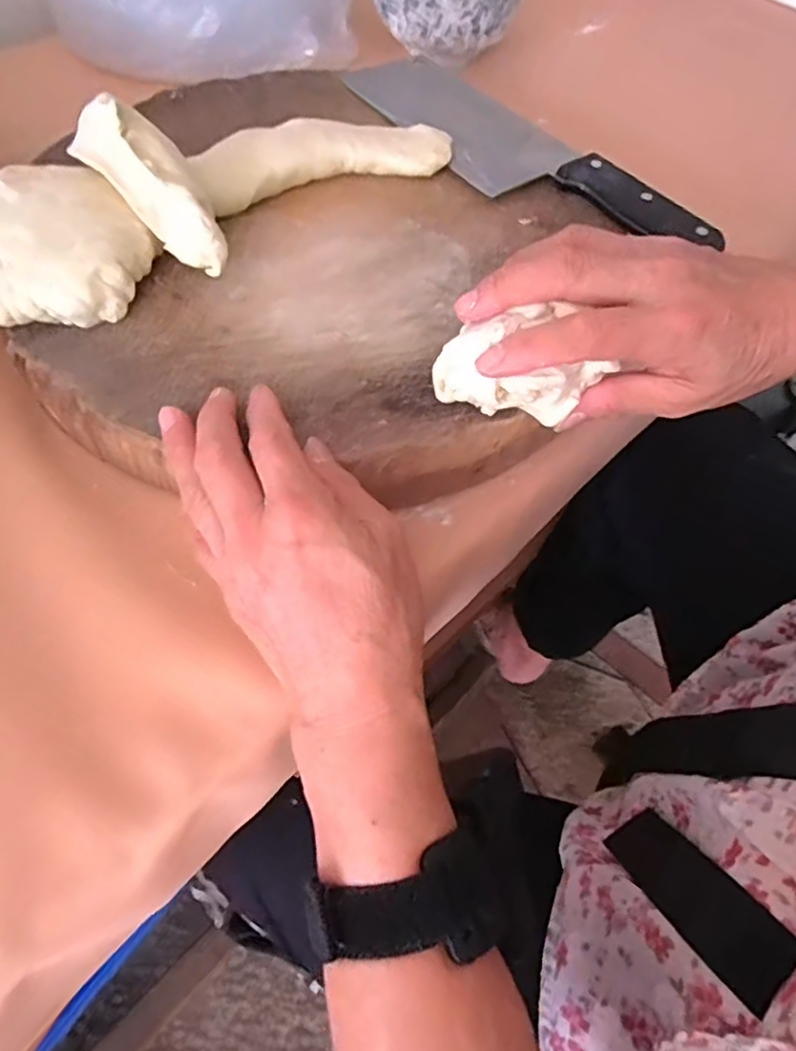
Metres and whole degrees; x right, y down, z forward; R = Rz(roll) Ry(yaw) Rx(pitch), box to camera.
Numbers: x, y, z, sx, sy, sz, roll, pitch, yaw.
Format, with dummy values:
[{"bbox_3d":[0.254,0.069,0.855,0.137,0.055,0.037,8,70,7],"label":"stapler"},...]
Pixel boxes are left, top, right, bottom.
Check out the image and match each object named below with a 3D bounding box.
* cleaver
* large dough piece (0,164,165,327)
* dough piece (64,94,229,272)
[{"bbox_3d":[0.070,-0.241,0.396,0.074,0.017,0.273,-34,65,-22],"label":"cleaver"},{"bbox_3d":[-0.172,-0.141,0.307,0.095,0.031,0.086,-4,58,-6],"label":"large dough piece"},{"bbox_3d":[-0.116,-0.171,0.313,0.045,0.027,0.102,-37,88,-23],"label":"dough piece"}]

